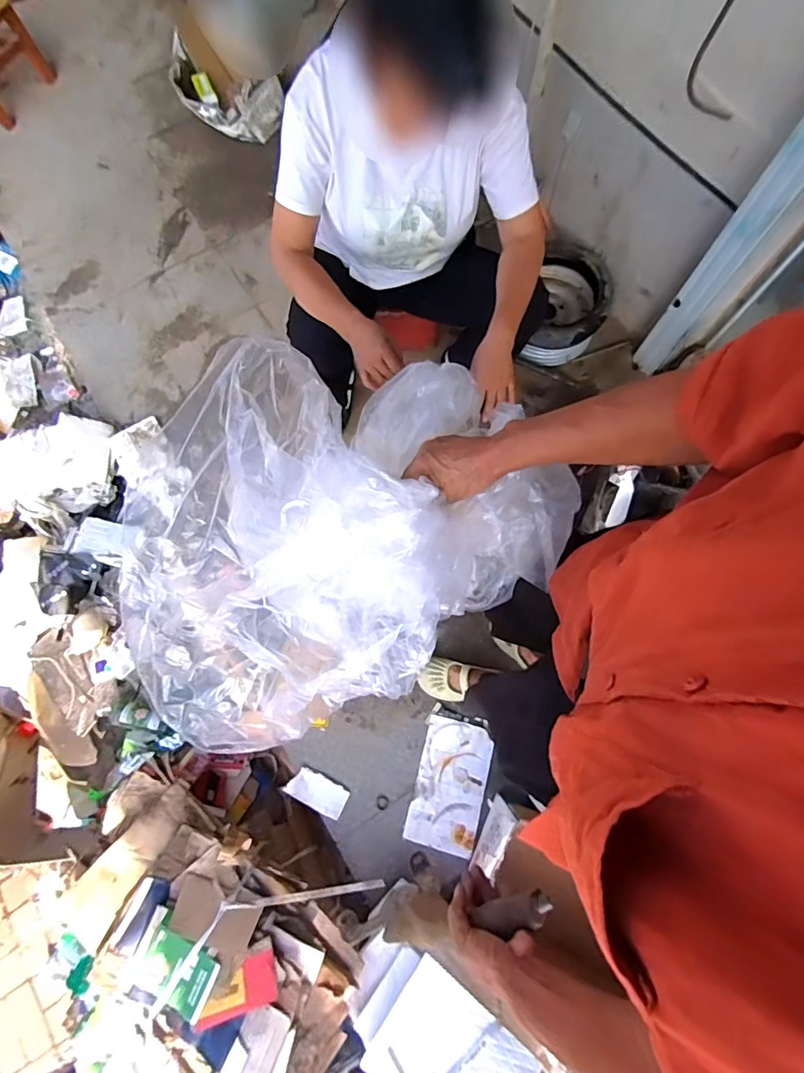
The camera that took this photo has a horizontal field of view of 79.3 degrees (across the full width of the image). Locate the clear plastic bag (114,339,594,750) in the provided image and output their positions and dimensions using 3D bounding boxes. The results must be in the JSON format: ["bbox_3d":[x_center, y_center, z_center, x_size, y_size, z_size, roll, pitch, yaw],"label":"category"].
[{"bbox_3d":[-0.083,-0.021,0.553,0.492,0.224,0.385,-25,76,-6],"label":"clear plastic bag"}]

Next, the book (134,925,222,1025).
[{"bbox_3d":[-0.414,0.810,0.897,0.139,0.014,0.096,20,68,14],"label":"book"}]

